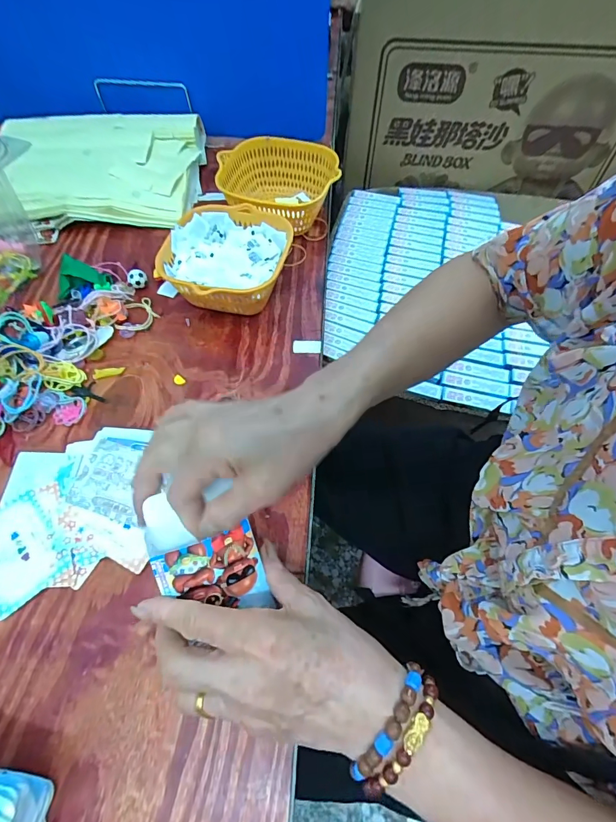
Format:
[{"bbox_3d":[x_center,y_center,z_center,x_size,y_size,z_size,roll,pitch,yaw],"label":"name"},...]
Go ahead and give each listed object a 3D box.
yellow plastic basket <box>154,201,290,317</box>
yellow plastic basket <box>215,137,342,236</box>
[{"bbox_3d":[-0.092,-0.171,0.457,0.132,0.062,0.143,1,61,-2],"label":"yellow plastic basket"},{"bbox_3d":[-0.040,-0.300,0.525,0.150,0.069,0.150,6,61,1],"label":"yellow plastic basket"}]

